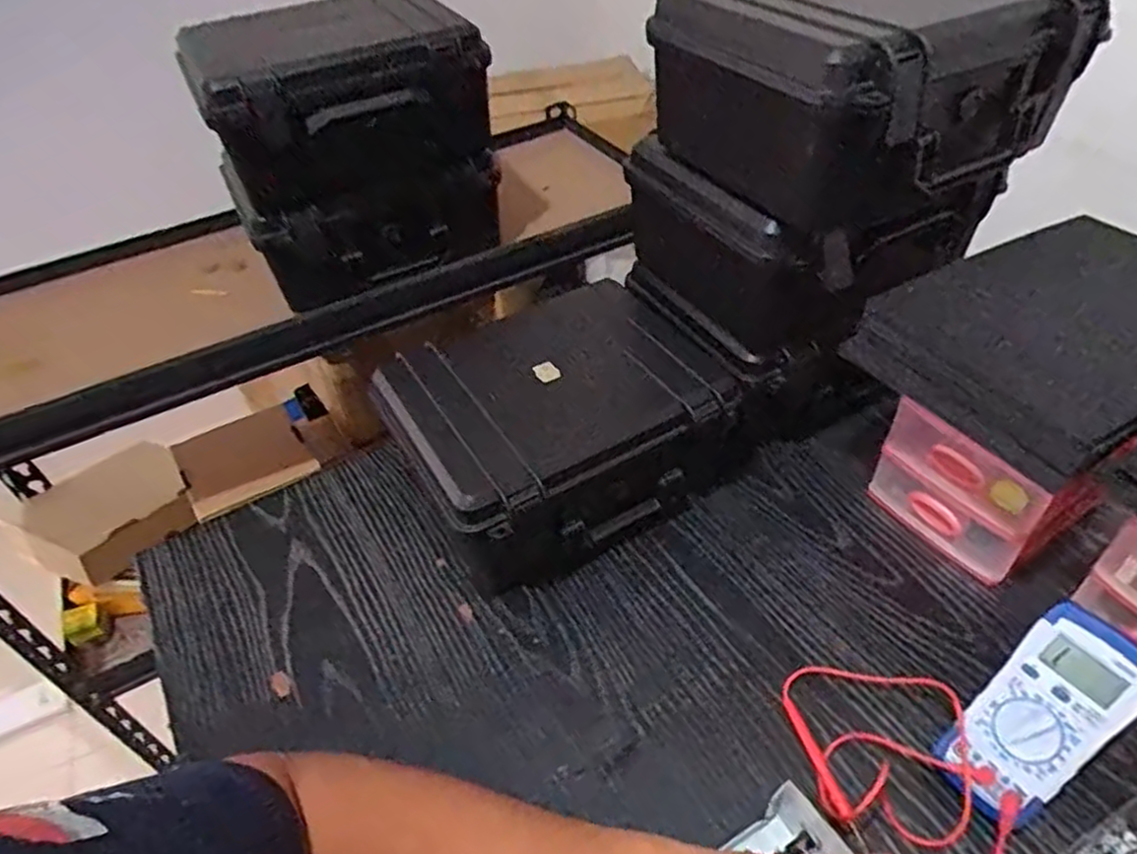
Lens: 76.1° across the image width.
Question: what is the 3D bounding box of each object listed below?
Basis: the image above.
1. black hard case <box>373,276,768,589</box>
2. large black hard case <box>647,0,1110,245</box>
[{"bbox_3d":[-0.002,0.002,0.667,0.263,0.118,0.206,-25,47,-19],"label":"black hard case"},{"bbox_3d":[0.224,-0.266,0.573,0.224,0.141,0.220,-25,47,-19],"label":"large black hard case"}]

